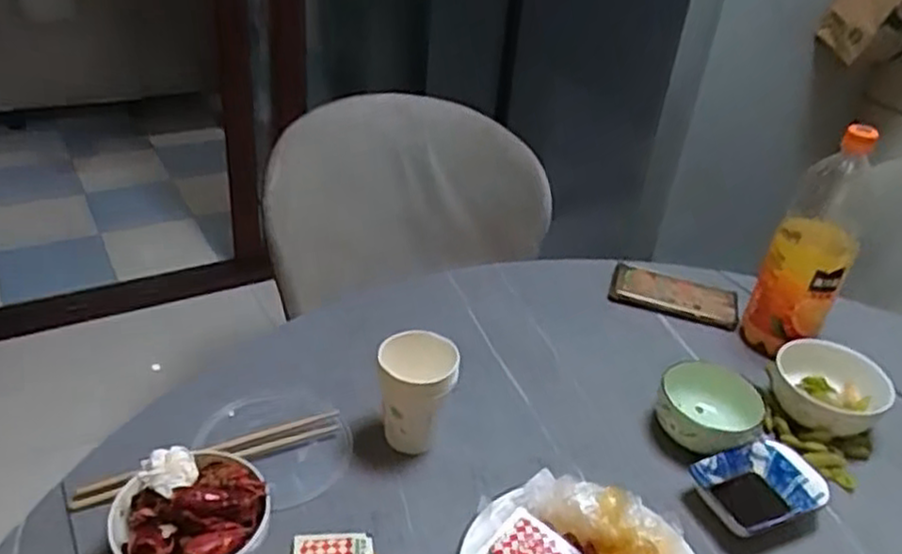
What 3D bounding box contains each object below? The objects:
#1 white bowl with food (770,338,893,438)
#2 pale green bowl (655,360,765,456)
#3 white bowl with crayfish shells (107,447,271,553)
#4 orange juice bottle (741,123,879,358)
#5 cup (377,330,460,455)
[{"bbox_3d":[0.403,0.125,0.805,0.114,0.073,0.104,5,34,-3],"label":"white bowl with food"},{"bbox_3d":[0.263,0.143,0.766,0.103,0.053,0.106,23,38,23],"label":"pale green bowl"},{"bbox_3d":[-0.204,0.196,0.584,0.113,0.081,0.109,5,34,-3],"label":"white bowl with crayfish shells"},{"bbox_3d":[0.410,-0.032,0.840,0.082,0.278,0.069,25,39,25],"label":"orange juice bottle"},{"bbox_3d":[-0.033,0.112,0.709,0.075,0.110,0.067,5,34,-3],"label":"cup"}]

